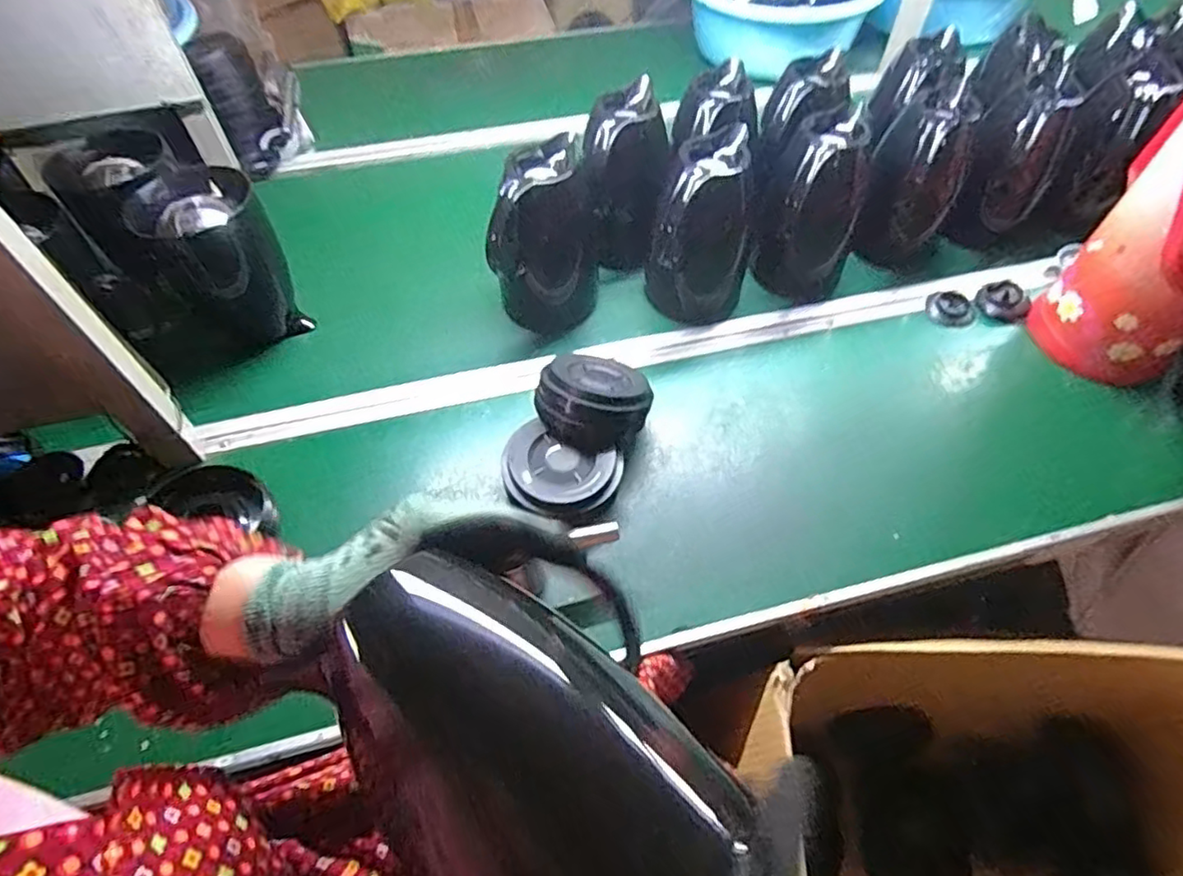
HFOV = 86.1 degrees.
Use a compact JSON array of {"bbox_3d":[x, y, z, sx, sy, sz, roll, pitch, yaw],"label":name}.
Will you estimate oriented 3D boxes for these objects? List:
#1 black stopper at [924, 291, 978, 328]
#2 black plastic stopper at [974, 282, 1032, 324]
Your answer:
[{"bbox_3d":[0.469,-0.167,0.824,0.060,0.021,0.051,31,60,22],"label":"black stopper"},{"bbox_3d":[0.533,-0.176,0.818,0.060,0.032,0.038,36,62,24],"label":"black plastic stopper"}]

